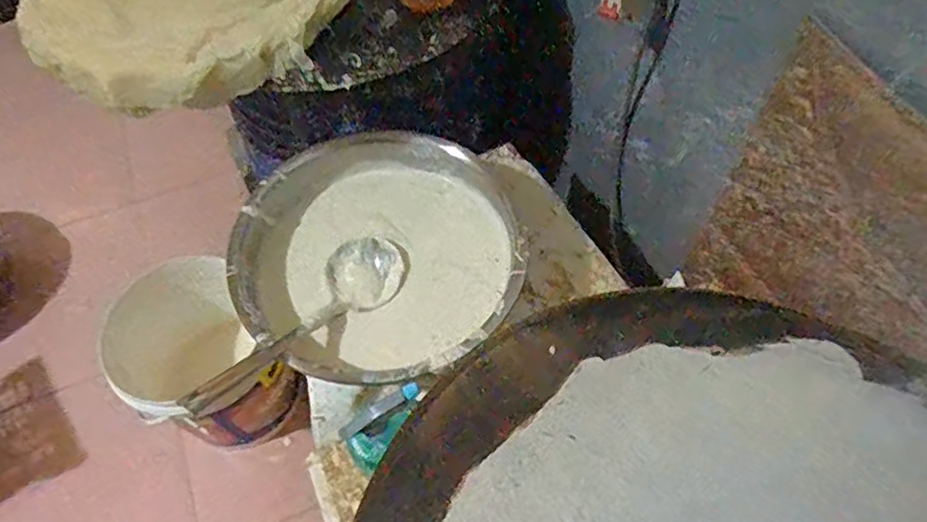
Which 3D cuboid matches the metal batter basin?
[{"bbox_3d":[-0.109,-0.011,0.864,0.368,0.120,0.400,-1,58,2],"label":"metal batter basin"}]

